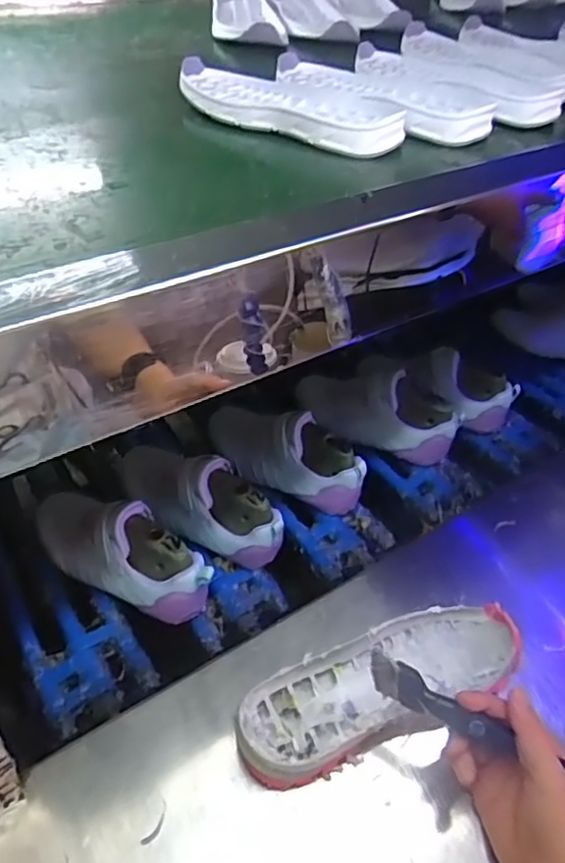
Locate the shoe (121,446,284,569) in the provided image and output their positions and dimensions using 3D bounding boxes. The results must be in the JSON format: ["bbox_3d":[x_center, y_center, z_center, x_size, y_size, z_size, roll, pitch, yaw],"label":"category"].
[{"bbox_3d":[-0.086,0.068,0.639,0.189,0.077,0.064,31,51,25],"label":"shoe"}]

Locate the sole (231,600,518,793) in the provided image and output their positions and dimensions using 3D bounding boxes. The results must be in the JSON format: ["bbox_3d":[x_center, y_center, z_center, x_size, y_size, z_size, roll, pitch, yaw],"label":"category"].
[{"bbox_3d":[0.083,0.203,0.492,0.241,0.050,0.087,-19,49,-22],"label":"sole"}]

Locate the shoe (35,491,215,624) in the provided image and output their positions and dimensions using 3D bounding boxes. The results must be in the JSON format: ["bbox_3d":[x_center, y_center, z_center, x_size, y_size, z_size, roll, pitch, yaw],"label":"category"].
[{"bbox_3d":[-0.159,0.108,0.585,0.193,0.075,0.065,22,47,17],"label":"shoe"}]

